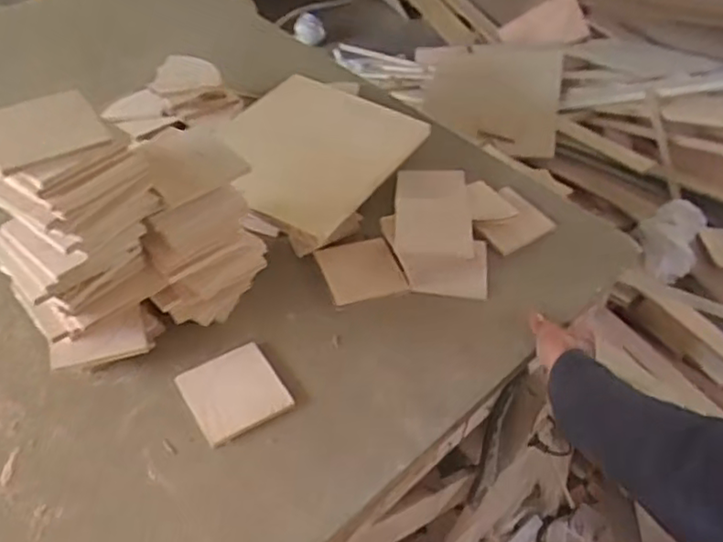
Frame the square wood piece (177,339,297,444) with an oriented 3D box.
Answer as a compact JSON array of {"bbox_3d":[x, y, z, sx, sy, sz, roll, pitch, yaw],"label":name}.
[{"bbox_3d":[-0.144,0.138,0.786,0.103,0.008,0.106,-23,54,-25],"label":"square wood piece"}]

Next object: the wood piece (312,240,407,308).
[{"bbox_3d":[-0.001,-0.002,0.915,0.095,0.015,0.101,-19,49,-12],"label":"wood piece"}]

